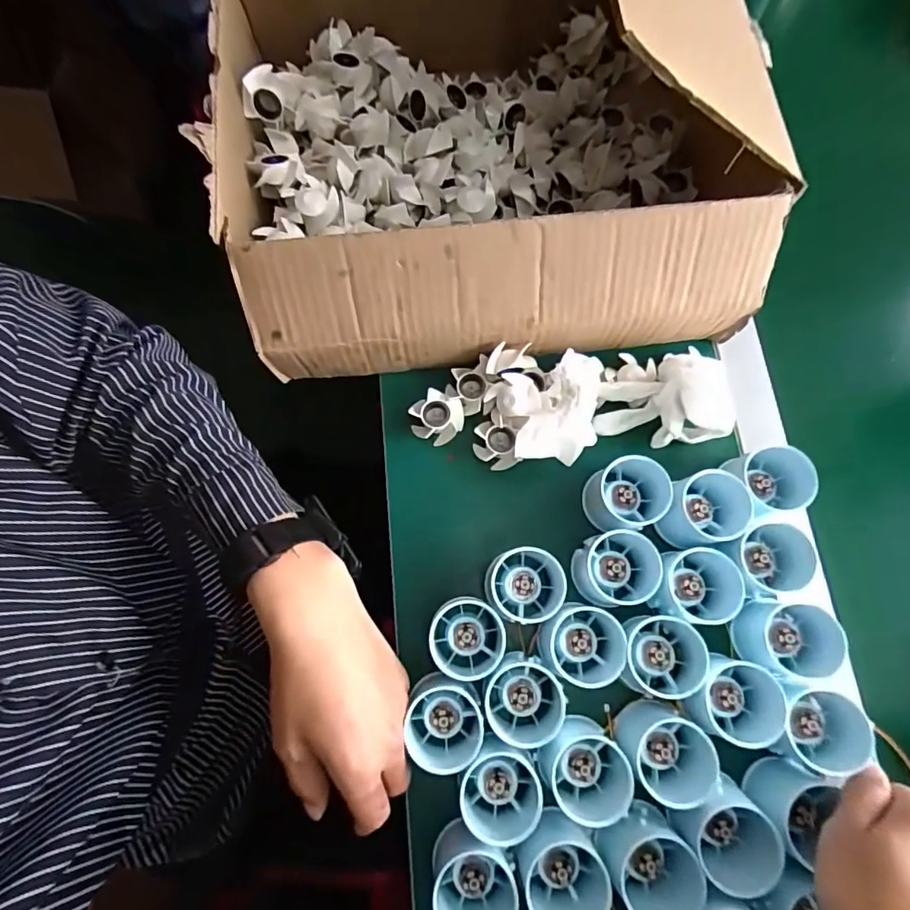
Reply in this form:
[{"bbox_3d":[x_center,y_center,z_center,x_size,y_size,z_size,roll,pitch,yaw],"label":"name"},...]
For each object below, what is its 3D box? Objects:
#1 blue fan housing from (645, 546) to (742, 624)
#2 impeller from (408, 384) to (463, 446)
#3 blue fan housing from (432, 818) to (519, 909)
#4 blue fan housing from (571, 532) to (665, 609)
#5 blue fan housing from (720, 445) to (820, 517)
[{"bbox_3d":[0.173,0.095,0.374,0.058,0.041,0.049,5,75,1],"label":"blue fan housing"},{"bbox_3d":[-0.015,-0.033,0.430,0.043,0.017,0.045,0,75,0],"label":"impeller"},{"bbox_3d":[0.011,0.274,0.329,0.054,0.046,0.060,-7,75,-2],"label":"blue fan housing"},{"bbox_3d":[0.119,0.085,0.384,0.057,0.048,0.051,6,75,1],"label":"blue fan housing"},{"bbox_3d":[0.233,0.020,0.388,0.049,0.041,0.047,0,75,0],"label":"blue fan housing"}]

